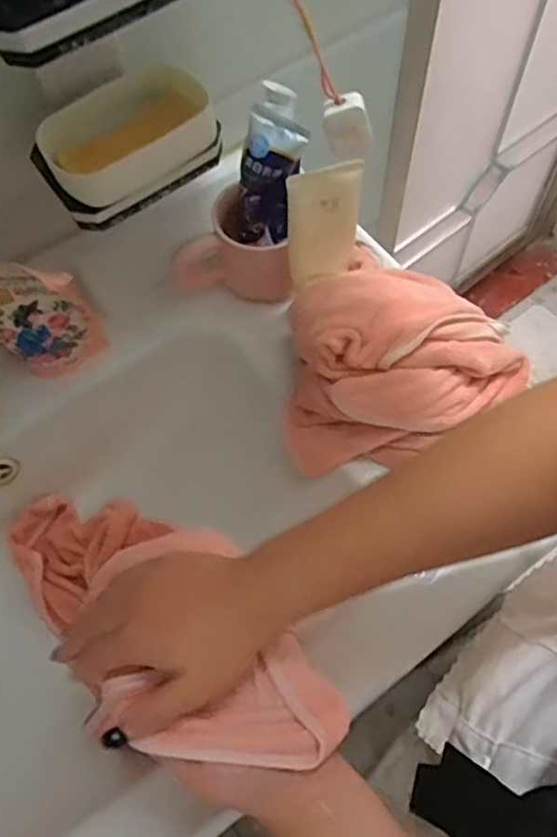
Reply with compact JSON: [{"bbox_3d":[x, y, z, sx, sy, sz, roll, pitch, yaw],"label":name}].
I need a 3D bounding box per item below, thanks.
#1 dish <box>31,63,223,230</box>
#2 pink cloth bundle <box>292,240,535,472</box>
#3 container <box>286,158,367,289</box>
[{"bbox_3d":[-0.110,-0.201,0.485,0.134,0.055,0.076,-27,65,-12],"label":"dish"},{"bbox_3d":[0.080,-0.053,0.544,0.173,0.109,0.173,-1,63,1],"label":"pink cloth bundle"},{"bbox_3d":[0.038,-0.156,0.529,0.060,0.107,0.021,-16,64,-6],"label":"container"}]

